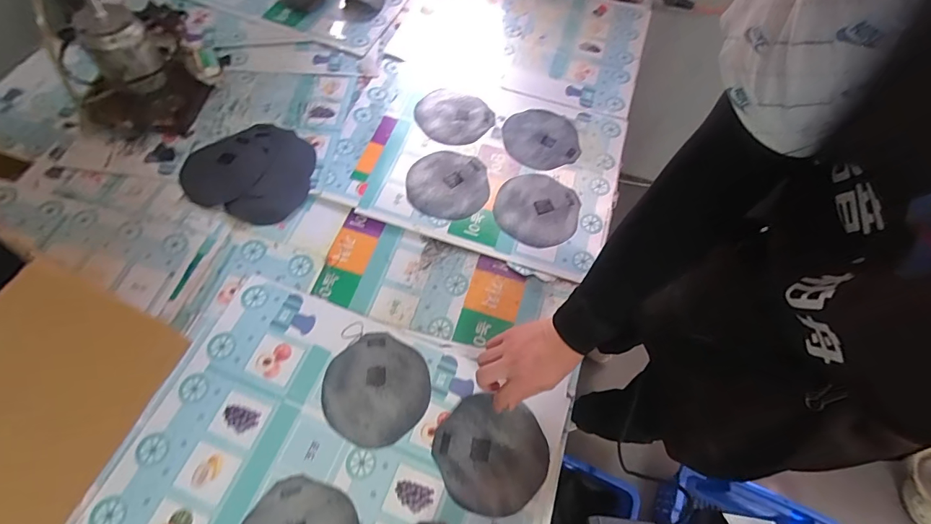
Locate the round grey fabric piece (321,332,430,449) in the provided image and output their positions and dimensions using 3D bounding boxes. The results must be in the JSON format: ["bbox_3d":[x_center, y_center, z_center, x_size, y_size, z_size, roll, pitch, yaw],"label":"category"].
[{"bbox_3d":[-0.129,0.181,0.596,0.143,0.004,0.147,1,65,-1],"label":"round grey fabric piece"}]

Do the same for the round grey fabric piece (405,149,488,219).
[{"bbox_3d":[-0.032,-0.142,0.761,0.144,0.006,0.148,-4,61,-5],"label":"round grey fabric piece"}]

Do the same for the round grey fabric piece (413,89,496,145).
[{"bbox_3d":[-0.024,-0.295,0.831,0.140,0.008,0.149,1,65,-3],"label":"round grey fabric piece"}]

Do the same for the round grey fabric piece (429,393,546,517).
[{"bbox_3d":[0.036,0.262,0.577,0.147,0.012,0.148,1,65,-1],"label":"round grey fabric piece"}]

